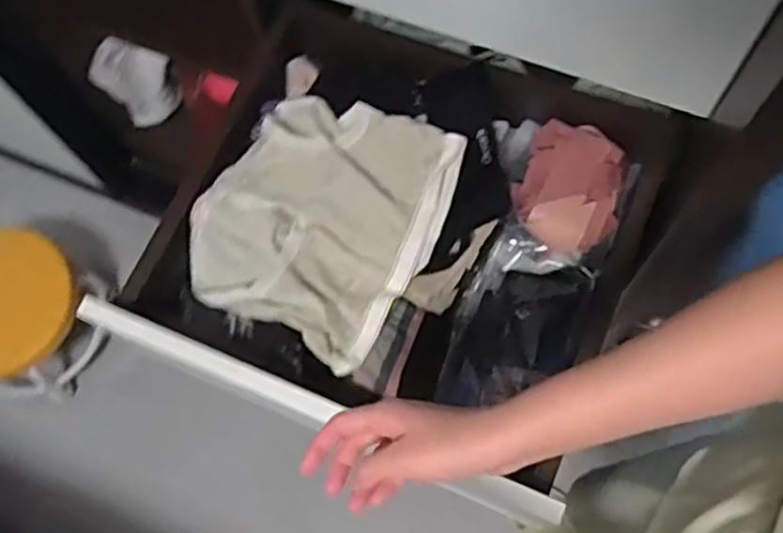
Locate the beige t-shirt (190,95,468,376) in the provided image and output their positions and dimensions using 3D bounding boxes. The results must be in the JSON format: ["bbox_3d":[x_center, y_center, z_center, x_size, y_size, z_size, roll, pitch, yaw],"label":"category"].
[{"bbox_3d":[-0.075,-0.053,0.749,0.237,0.065,0.251,27,74,13],"label":"beige t-shirt"}]

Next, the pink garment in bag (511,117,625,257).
[{"bbox_3d":[0.181,-0.085,0.766,0.105,0.053,0.138,10,71,8],"label":"pink garment in bag"}]

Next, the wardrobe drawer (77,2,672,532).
[{"bbox_3d":[-0.019,-0.033,0.786,0.481,0.160,0.406,20,73,11],"label":"wardrobe drawer"}]

